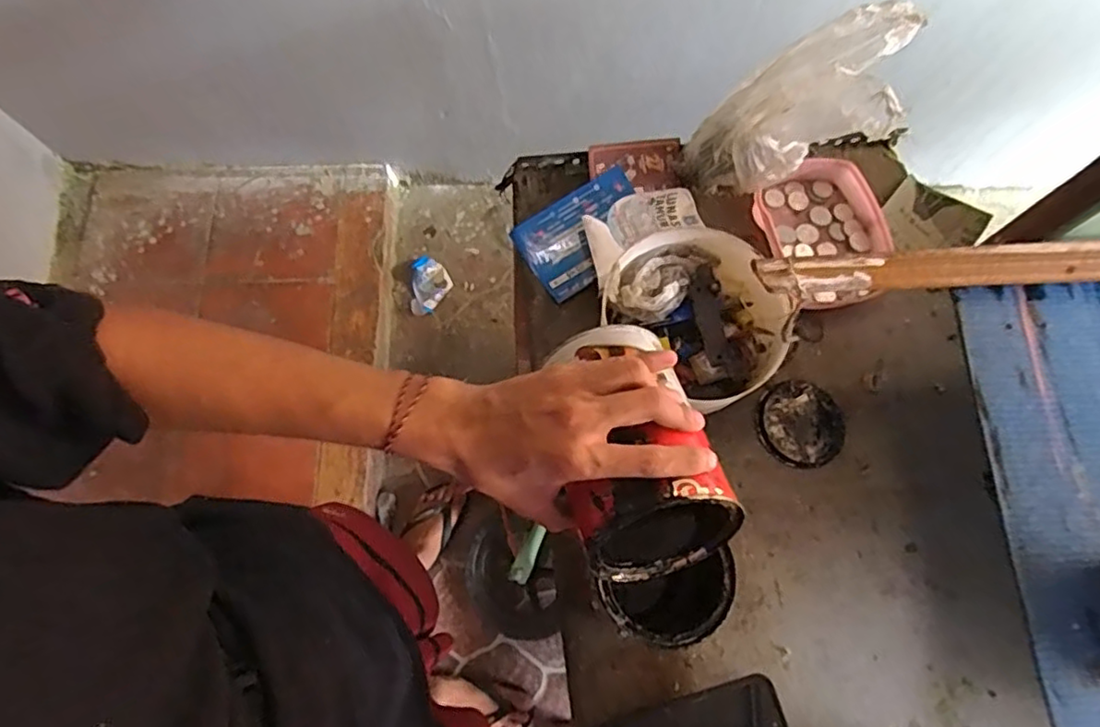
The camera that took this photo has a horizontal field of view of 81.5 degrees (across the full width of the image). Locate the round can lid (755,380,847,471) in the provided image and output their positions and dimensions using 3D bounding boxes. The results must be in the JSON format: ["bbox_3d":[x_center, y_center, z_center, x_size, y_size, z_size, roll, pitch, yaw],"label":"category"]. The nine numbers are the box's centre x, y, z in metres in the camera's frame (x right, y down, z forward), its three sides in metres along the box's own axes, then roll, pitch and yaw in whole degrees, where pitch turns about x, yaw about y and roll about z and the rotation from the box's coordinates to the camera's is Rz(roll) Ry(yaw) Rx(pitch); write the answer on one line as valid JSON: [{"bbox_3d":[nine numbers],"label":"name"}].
[{"bbox_3d":[0.248,0.061,0.630,0.083,0.014,0.084,0,72,0],"label":"round can lid"}]

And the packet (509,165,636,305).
[{"bbox_3d":[0.041,-0.139,0.686,0.147,0.018,0.095,-34,75,-10],"label":"packet"}]

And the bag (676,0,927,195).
[{"bbox_3d":[0.245,-0.240,0.627,0.249,0.076,0.120,-31,70,32],"label":"bag"}]

